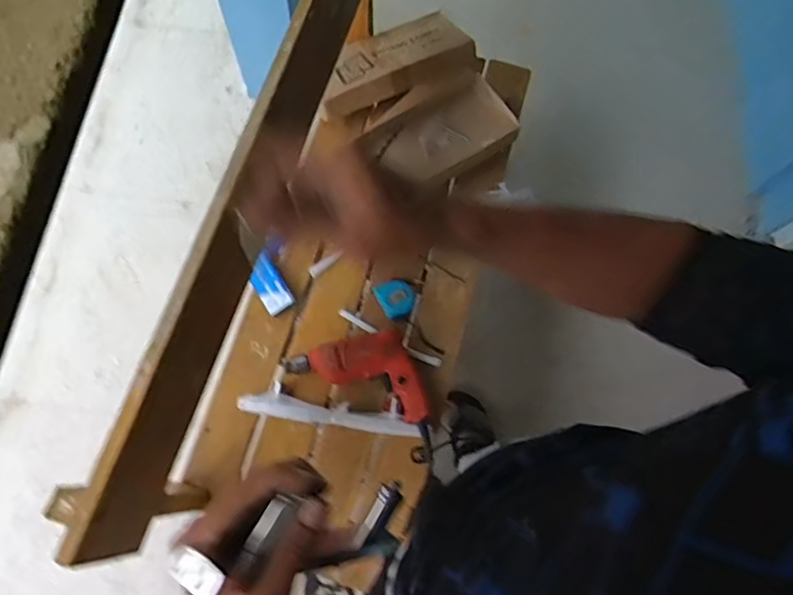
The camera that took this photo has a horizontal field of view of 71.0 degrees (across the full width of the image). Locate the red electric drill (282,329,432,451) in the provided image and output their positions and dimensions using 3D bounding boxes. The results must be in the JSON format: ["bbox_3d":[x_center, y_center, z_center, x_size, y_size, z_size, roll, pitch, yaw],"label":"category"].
[{"bbox_3d":[-0.044,0.127,0.997,0.284,0.066,0.154,26,73,5],"label":"red electric drill"}]

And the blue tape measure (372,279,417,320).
[{"bbox_3d":[0.000,0.000,1.040,0.071,0.038,0.068,-14,74,-7],"label":"blue tape measure"}]

